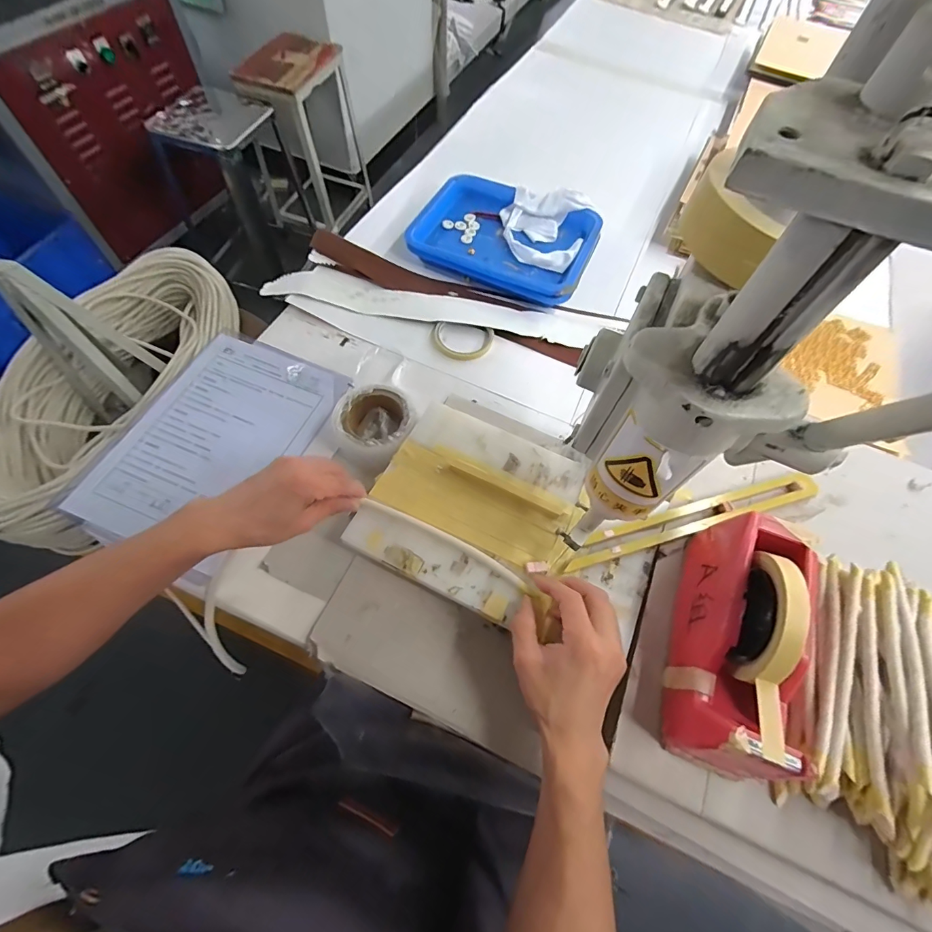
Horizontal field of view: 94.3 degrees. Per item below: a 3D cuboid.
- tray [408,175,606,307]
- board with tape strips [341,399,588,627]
[{"bbox_3d":[0.072,-0.392,0.737,0.285,0.044,0.224,25,64,9],"label":"tray"},{"bbox_3d":[0.005,0.039,0.467,0.198,0.016,0.196,25,65,11],"label":"board with tape strips"}]

